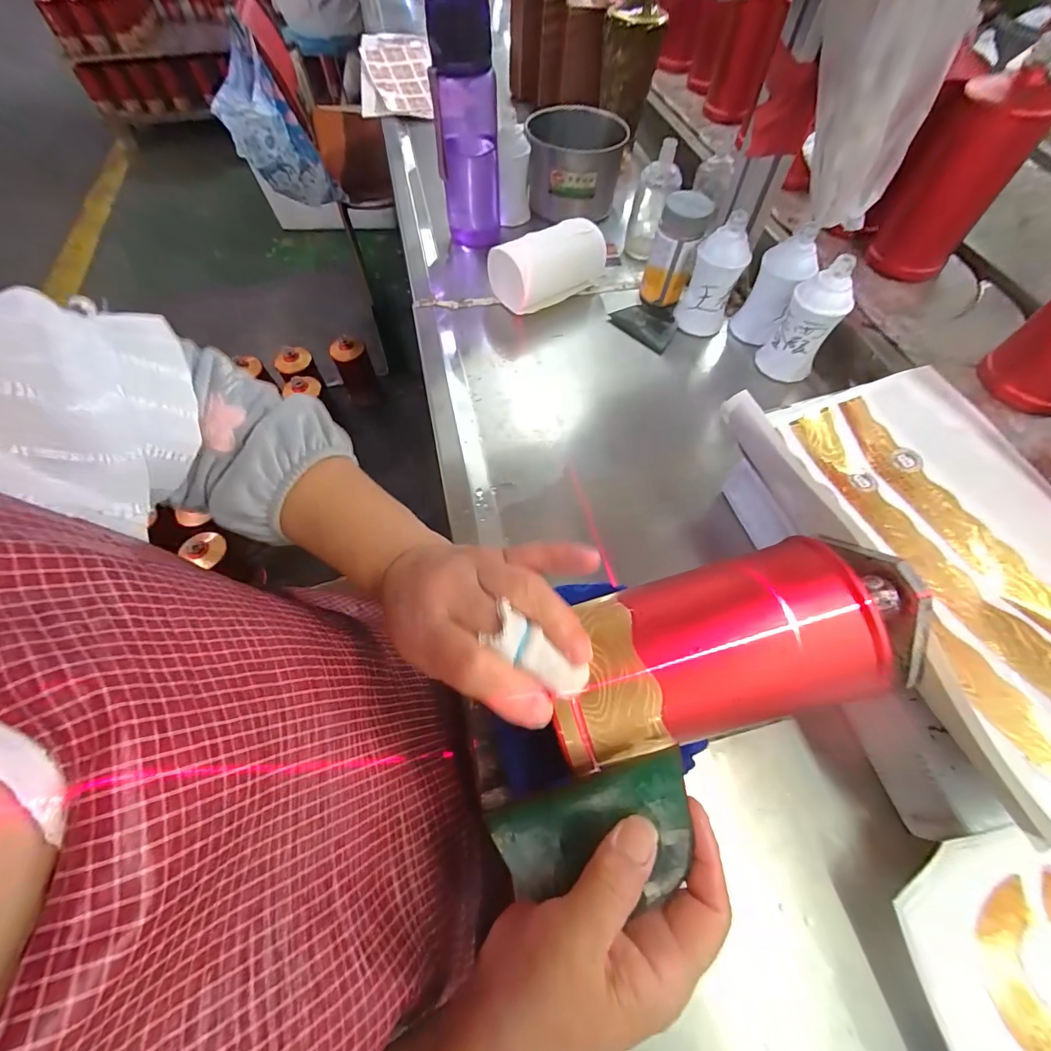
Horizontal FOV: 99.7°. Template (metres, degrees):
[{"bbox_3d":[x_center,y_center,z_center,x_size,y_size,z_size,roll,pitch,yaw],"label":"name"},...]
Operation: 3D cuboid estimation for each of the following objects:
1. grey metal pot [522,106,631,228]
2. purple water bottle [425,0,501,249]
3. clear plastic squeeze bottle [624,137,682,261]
[{"bbox_3d":[0.069,-0.514,0.635,0.123,0.086,0.129,0,61,1],"label":"grey metal pot"},{"bbox_3d":[-0.069,-0.456,0.534,0.071,0.236,0.076,-7,61,-3],"label":"purple water bottle"},{"bbox_3d":[0.165,-0.418,0.575,0.053,0.116,0.049,10,62,6],"label":"clear plastic squeeze bottle"}]

